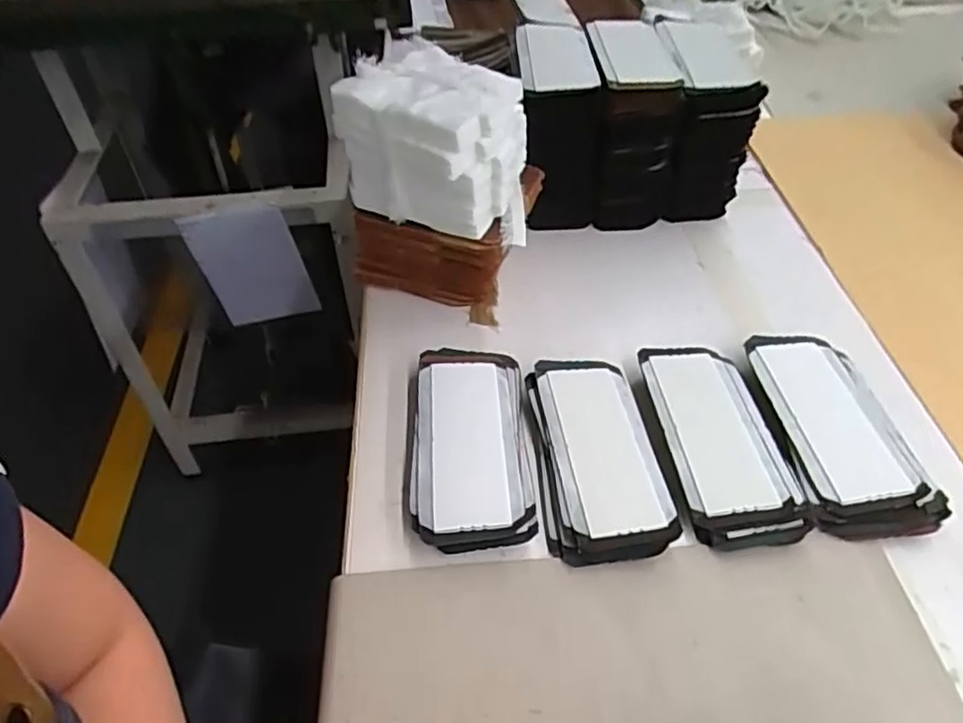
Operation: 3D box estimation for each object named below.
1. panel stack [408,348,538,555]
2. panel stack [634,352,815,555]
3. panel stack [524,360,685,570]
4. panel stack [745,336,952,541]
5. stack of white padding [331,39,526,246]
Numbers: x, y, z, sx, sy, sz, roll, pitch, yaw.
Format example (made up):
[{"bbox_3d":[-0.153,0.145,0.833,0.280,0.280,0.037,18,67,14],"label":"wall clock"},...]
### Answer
[{"bbox_3d":[-0.010,0.060,0.504,0.087,0.029,0.176,-4,46,-1],"label":"panel stack"},{"bbox_3d":[0.182,0.056,0.509,0.083,0.022,0.177,-5,46,-2],"label":"panel stack"},{"bbox_3d":[0.084,0.066,0.497,0.085,0.024,0.171,-5,46,-1],"label":"panel stack"},{"bbox_3d":[0.274,0.049,0.513,0.091,0.017,0.186,-3,46,0],"label":"panel stack"},{"bbox_3d":[-0.037,-0.175,0.563,0.152,0.131,0.117,8,47,10],"label":"stack of white padding"}]

